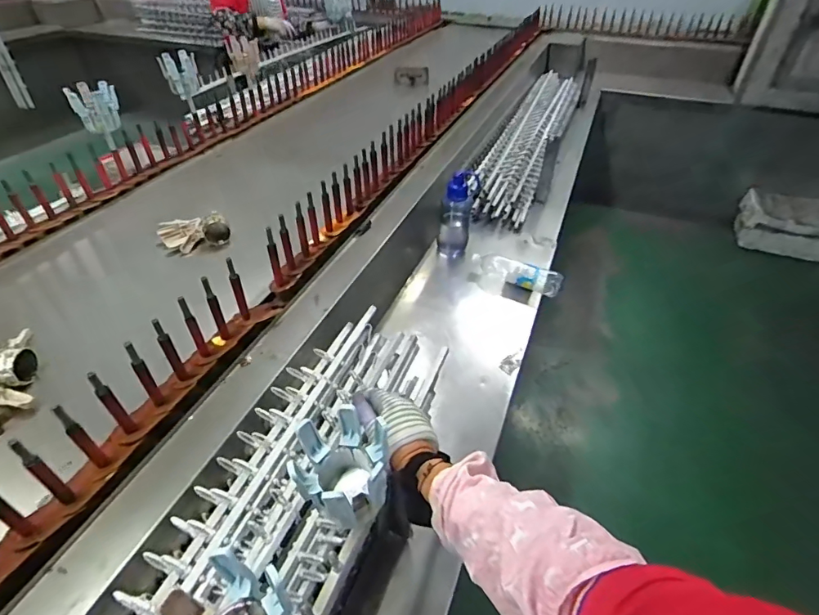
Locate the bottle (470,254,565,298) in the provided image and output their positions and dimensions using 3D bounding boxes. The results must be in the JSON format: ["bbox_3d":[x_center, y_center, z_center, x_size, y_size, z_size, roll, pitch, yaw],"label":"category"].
[{"bbox_3d":[0.292,-0.101,1.262,0.246,0.078,0.078,19,45,5],"label":"bottle"}]

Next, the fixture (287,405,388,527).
[{"bbox_3d":[-0.071,0.170,0.489,0.093,0.084,0.097,-2,42,1],"label":"fixture"}]

